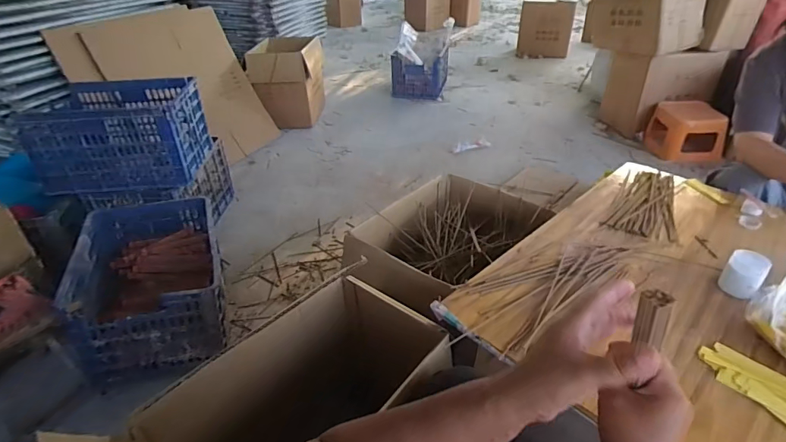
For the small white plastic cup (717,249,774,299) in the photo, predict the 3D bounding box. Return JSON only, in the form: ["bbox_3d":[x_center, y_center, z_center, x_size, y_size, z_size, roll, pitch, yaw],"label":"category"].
[{"bbox_3d":[0.596,0.091,0.758,0.052,0.064,0.057,-2,34,1],"label":"small white plastic cup"}]

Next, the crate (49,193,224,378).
[{"bbox_3d":[-0.697,0.167,1.296,0.373,0.243,0.521,-15,36,-18],"label":"crate"}]

